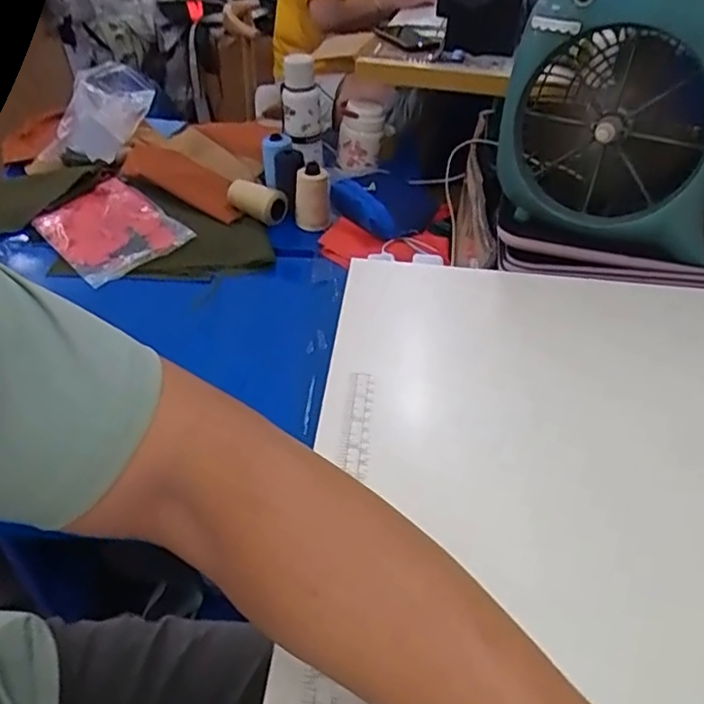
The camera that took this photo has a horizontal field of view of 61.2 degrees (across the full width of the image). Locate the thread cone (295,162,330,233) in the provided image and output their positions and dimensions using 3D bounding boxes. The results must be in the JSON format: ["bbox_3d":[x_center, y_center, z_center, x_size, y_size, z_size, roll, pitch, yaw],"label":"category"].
[{"bbox_3d":[-0.072,-0.279,1.085,0.065,0.103,0.059,-3,41,-7],"label":"thread cone"}]

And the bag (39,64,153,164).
[{"bbox_3d":[-0.549,-0.521,1.297,0.146,0.090,0.310,9,55,5],"label":"bag"}]

